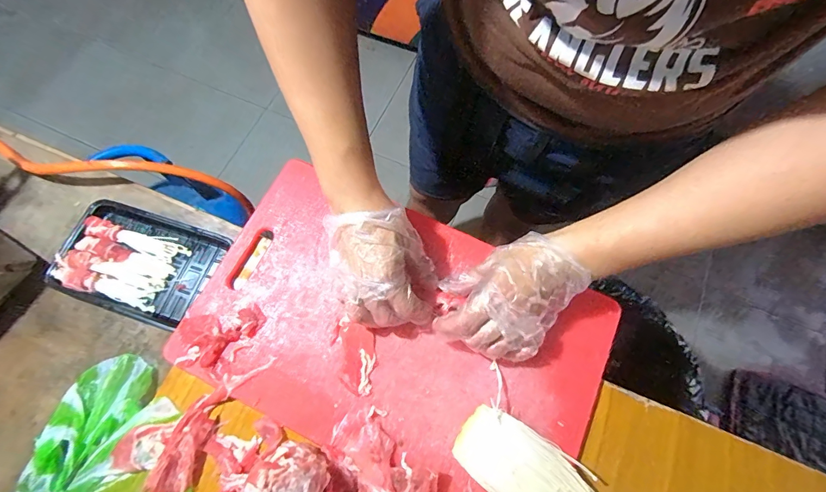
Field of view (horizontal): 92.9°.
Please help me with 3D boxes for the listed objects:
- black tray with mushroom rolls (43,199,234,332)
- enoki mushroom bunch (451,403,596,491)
[{"bbox_3d":[-0.372,0.021,0.534,0.195,0.035,0.139,18,72,6],"label":"black tray with mushroom rolls"},{"bbox_3d":[0.114,0.220,0.372,0.153,0.035,0.070,32,74,10],"label":"enoki mushroom bunch"}]

